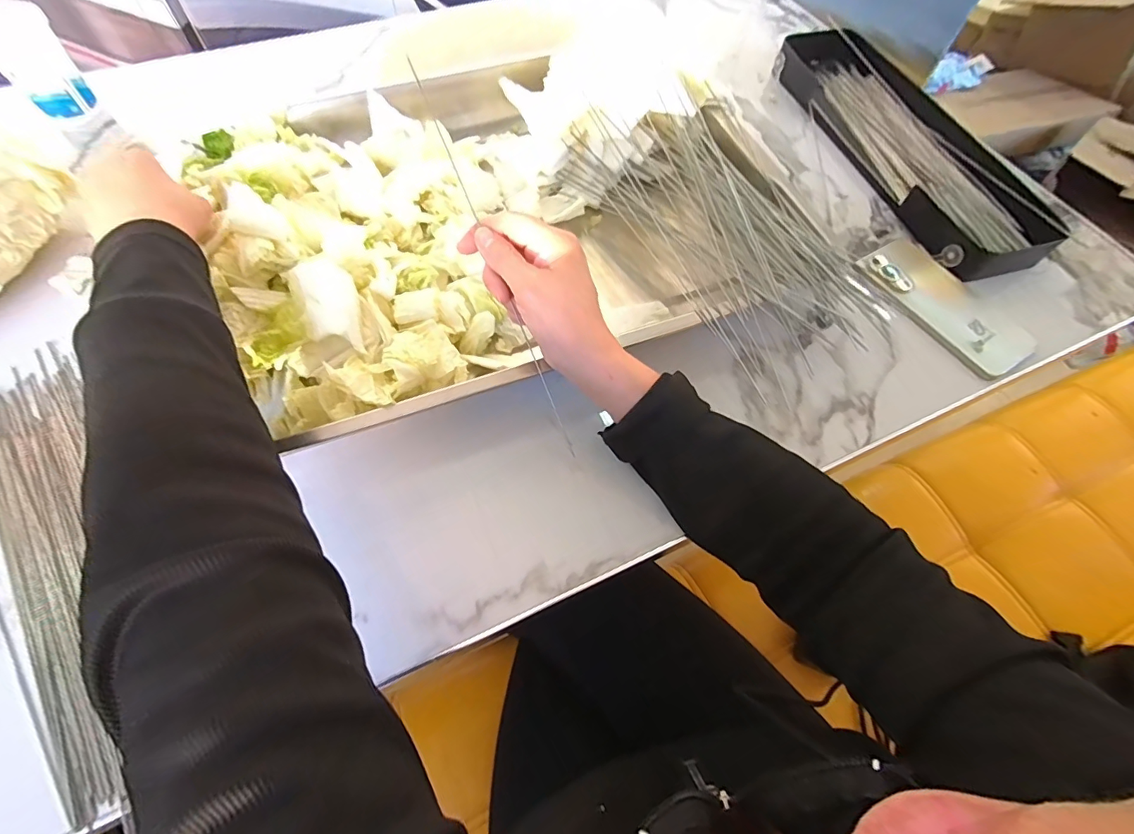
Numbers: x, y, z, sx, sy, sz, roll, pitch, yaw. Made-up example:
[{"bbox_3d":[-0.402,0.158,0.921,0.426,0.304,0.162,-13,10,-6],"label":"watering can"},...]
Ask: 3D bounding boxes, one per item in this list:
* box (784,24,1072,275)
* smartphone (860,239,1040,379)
[{"bbox_3d":[0.377,-0.321,0.549,0.125,0.039,0.409,-14,64,-9],"label":"box"},{"bbox_3d":[0.356,-0.108,0.452,0.085,0.009,0.156,-26,67,-15],"label":"smartphone"}]

